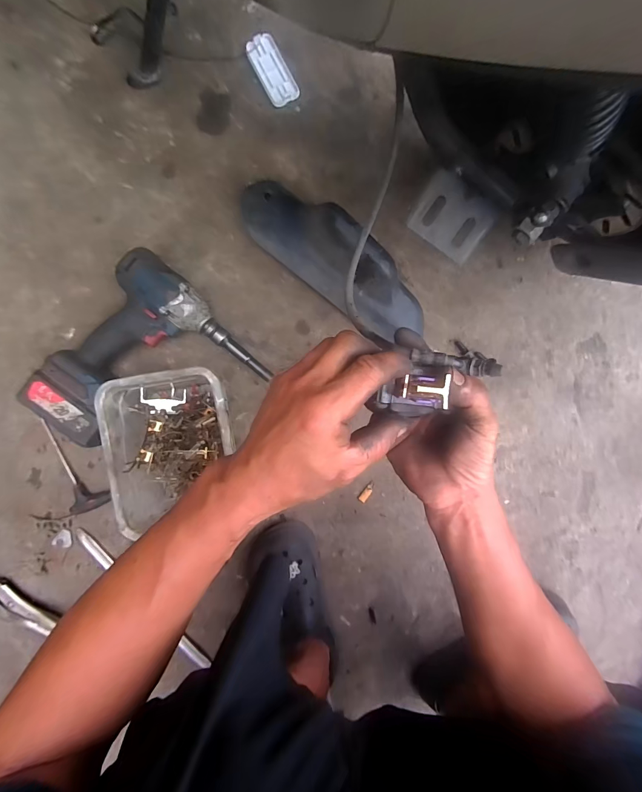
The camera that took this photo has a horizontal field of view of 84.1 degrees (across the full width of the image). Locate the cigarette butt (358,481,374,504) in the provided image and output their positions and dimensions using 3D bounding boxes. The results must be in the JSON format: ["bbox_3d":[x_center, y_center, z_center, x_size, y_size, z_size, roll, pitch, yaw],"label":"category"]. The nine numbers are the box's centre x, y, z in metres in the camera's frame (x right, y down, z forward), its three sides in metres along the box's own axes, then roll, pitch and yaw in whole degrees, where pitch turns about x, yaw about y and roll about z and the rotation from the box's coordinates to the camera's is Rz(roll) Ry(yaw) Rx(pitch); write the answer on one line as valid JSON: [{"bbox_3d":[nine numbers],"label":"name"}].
[{"bbox_3d":[0.070,0.145,0.537,0.013,0.004,0.035,34,91,0],"label":"cigarette butt"}]

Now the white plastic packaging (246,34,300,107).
[{"bbox_3d":[-0.068,-0.458,0.501,0.044,0.008,0.091,-28,90,1],"label":"white plastic packaging"}]

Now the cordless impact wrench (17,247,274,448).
[{"bbox_3d":[-0.231,-0.033,0.481,0.220,0.090,0.242,44,91,-3],"label":"cordless impact wrench"}]

